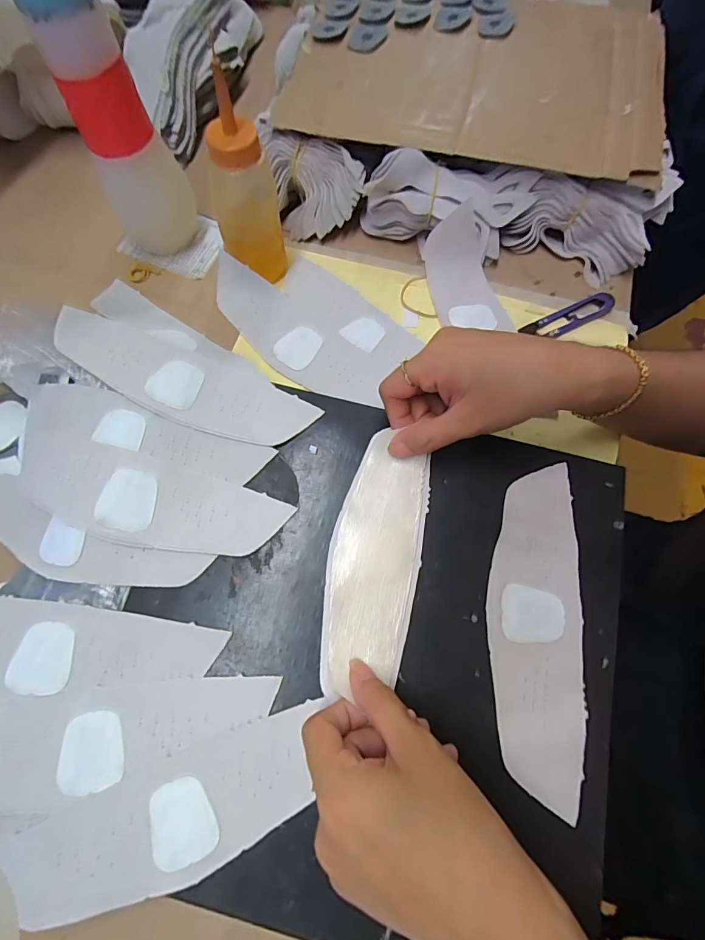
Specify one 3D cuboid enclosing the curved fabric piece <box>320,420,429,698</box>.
[{"bbox_3d":[0.015,0.054,0.272,0.056,0.009,0.156,13,71,3],"label":"curved fabric piece"}]

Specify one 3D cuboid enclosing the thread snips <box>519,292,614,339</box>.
[{"bbox_3d":[0.186,-0.131,0.367,0.085,0.009,0.021,-25,72,-10],"label":"thread snips"}]

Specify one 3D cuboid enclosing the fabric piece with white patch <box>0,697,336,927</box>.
[{"bbox_3d":[-0.103,0.185,0.224,0.171,0.004,0.060,-16,72,-8],"label":"fabric piece with white patch"}]

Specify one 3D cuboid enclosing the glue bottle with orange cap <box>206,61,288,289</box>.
[{"bbox_3d":[-0.078,-0.203,0.323,0.042,0.127,0.044,12,69,3],"label":"glue bottle with orange cap"}]

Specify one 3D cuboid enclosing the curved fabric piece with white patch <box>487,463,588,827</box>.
[{"bbox_3d":[0.113,0.090,0.265,0.055,0.006,0.192,5,69,1],"label":"curved fabric piece with white patch"}]

